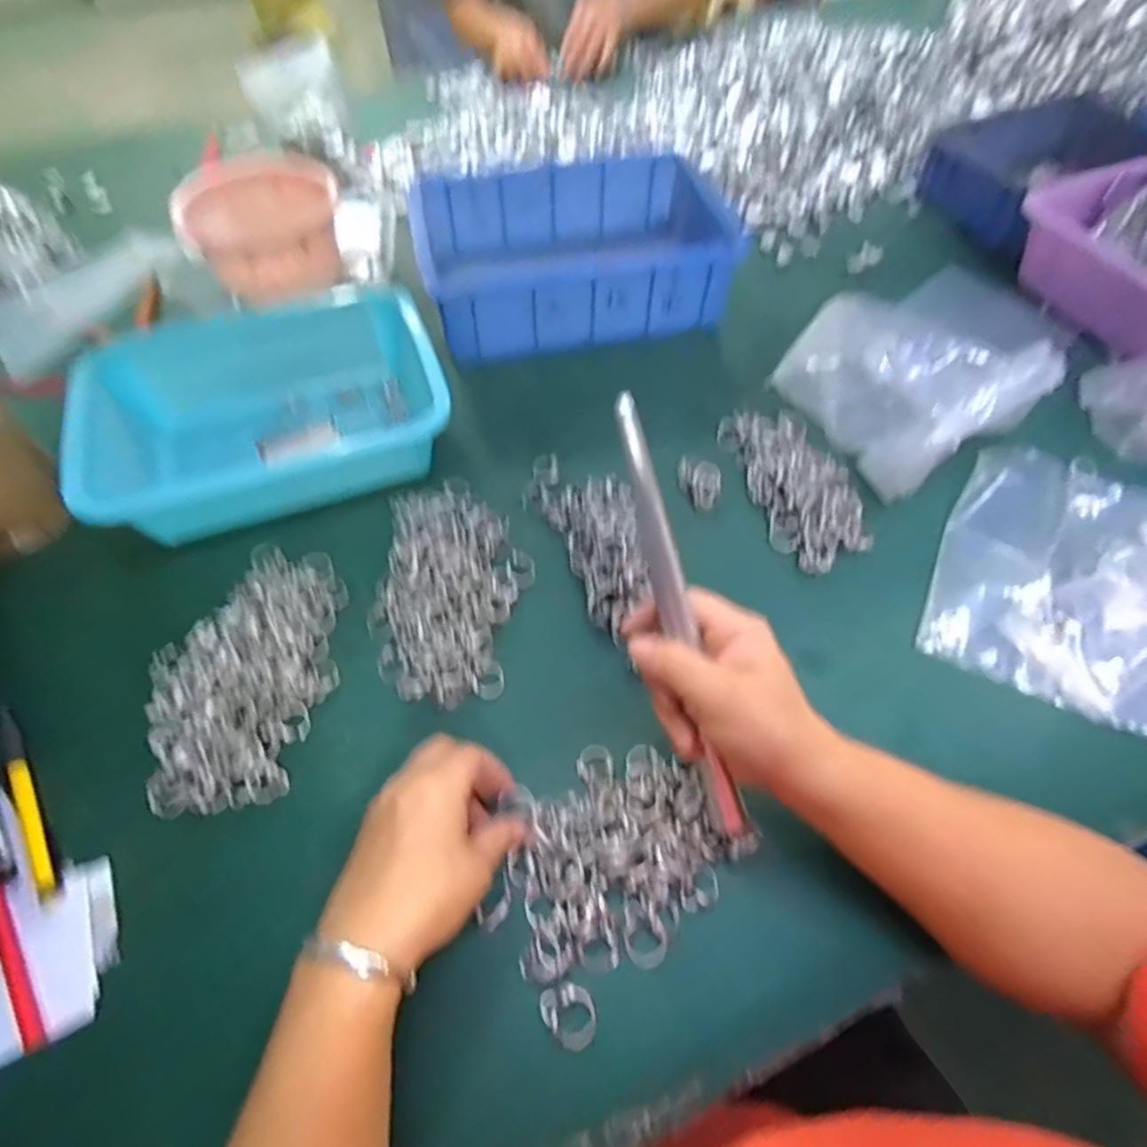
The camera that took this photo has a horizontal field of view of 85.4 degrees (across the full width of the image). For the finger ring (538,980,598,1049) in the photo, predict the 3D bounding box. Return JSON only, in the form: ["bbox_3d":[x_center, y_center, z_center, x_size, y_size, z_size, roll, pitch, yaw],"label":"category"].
[{"bbox_3d":[-0.001,0.228,0.322,0.025,0.005,0.031,-35,64,-19],"label":"finger ring"}]

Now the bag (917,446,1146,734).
[{"bbox_3d":[0.363,0.001,0.448,0.169,0.034,0.205,23,59,16],"label":"bag"}]

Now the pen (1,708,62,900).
[{"bbox_3d":[-0.339,0.138,0.384,0.011,0.010,0.132,-32,63,-17],"label":"pen"}]

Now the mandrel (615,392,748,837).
[{"bbox_3d":[0.057,0.030,0.328,0.014,0.015,0.243,-19,102,-11],"label":"mandrel"}]

